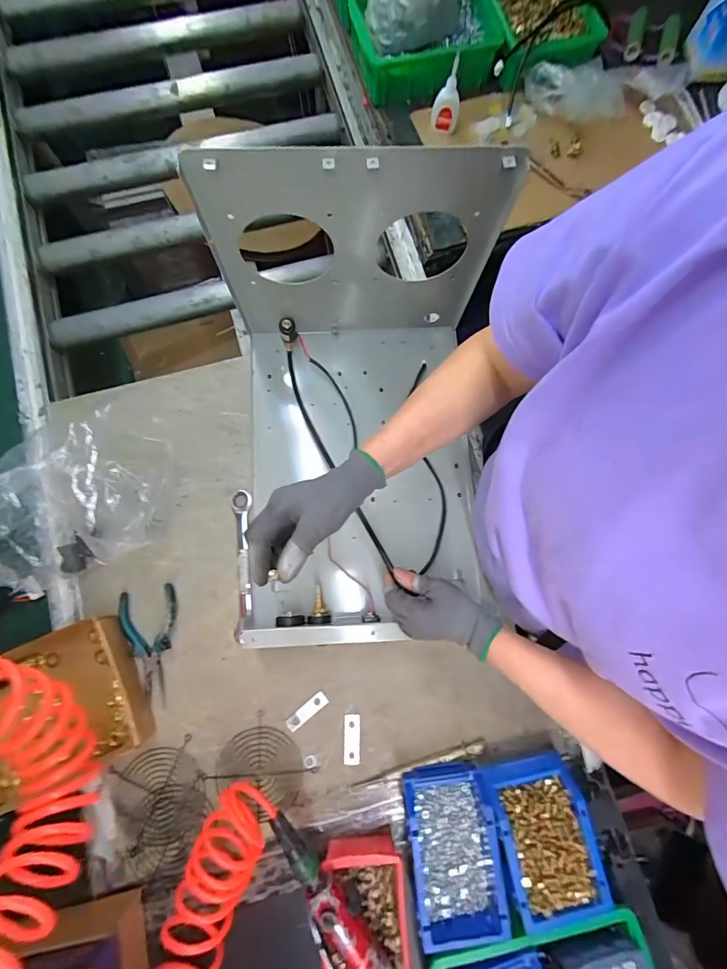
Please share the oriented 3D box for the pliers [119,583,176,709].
[{"bbox_3d":[-0.291,0.221,0.564,0.072,0.019,0.152,-11,80,-4],"label":"pliers"}]

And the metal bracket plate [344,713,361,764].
[{"bbox_3d":[-0.015,0.347,0.559,0.022,0.004,0.060,1,79,-2],"label":"metal bracket plate"}]

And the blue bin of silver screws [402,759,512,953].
[{"bbox_3d":[0.107,0.441,0.505,0.104,0.073,0.161,-6,79,-3],"label":"blue bin of silver screws"}]

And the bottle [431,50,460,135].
[{"bbox_3d":[0.143,-0.649,0.687,0.046,0.090,0.054,13,79,0],"label":"bottle"}]

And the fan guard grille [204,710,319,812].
[{"bbox_3d":[-0.135,0.381,0.547,0.108,0.007,0.102,39,80,5],"label":"fan guard grille"}]

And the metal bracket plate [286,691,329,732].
[{"bbox_3d":[-0.078,0.312,0.565,0.062,0.004,0.019,-36,83,-8],"label":"metal bracket plate"}]

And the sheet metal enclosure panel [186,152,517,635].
[{"bbox_3d":[0.001,-0.054,0.478,0.316,0.308,0.461,-4,78,-2],"label":"sheet metal enclosure panel"}]

